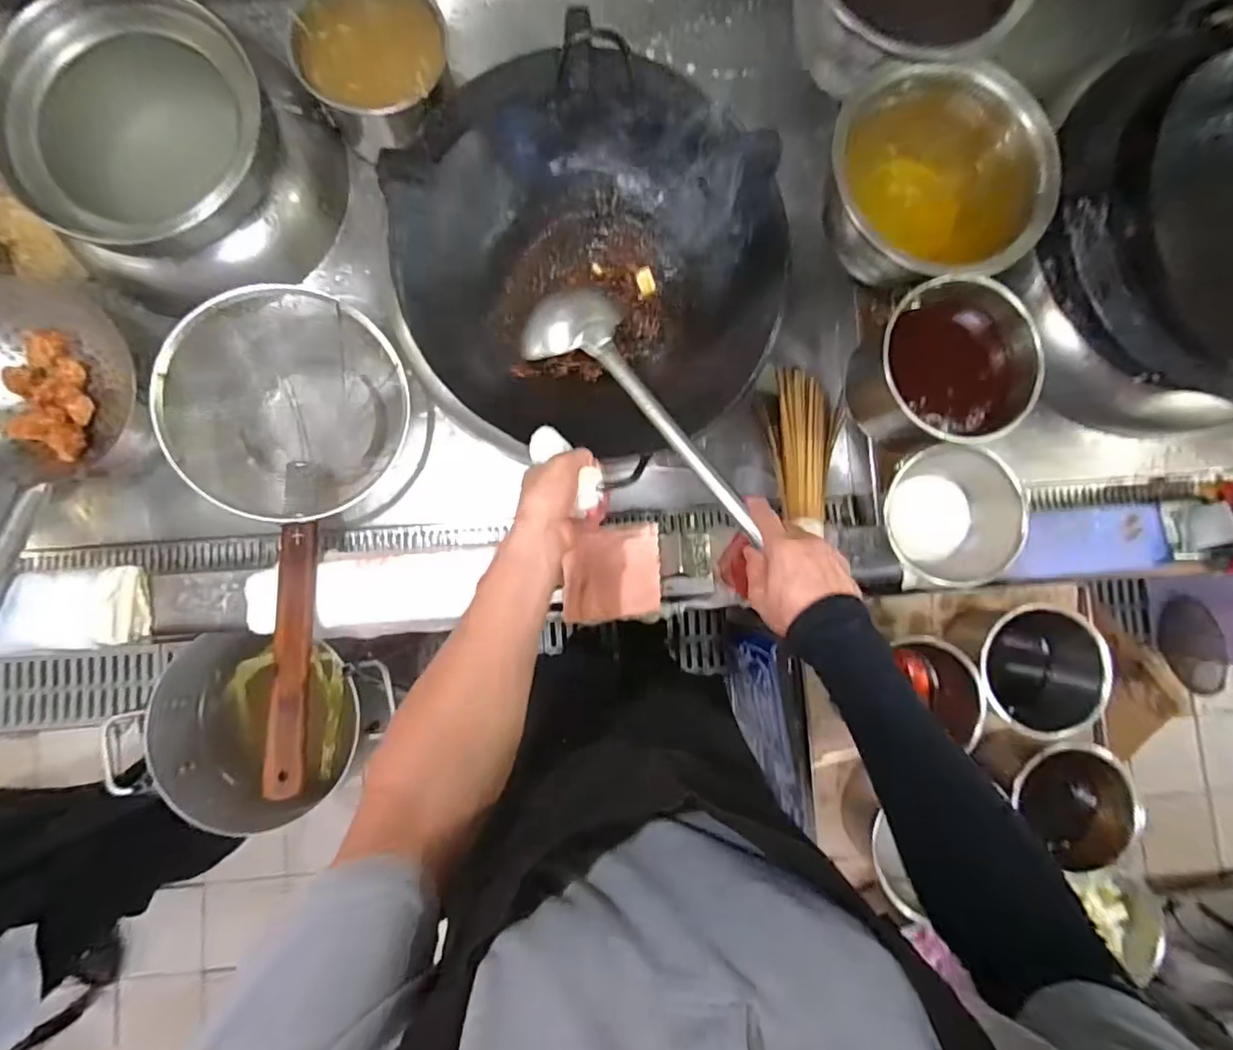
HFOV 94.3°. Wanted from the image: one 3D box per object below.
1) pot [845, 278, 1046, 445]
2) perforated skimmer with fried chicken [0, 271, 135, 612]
[{"bbox_3d":[0.397,-0.193,0.714,0.177,0.141,0.164,0,85,-2],"label":"pot"},{"bbox_3d":[-0.775,-0.106,0.711,0.252,0.104,0.408,20,85,0],"label":"perforated skimmer with fried chicken"}]

